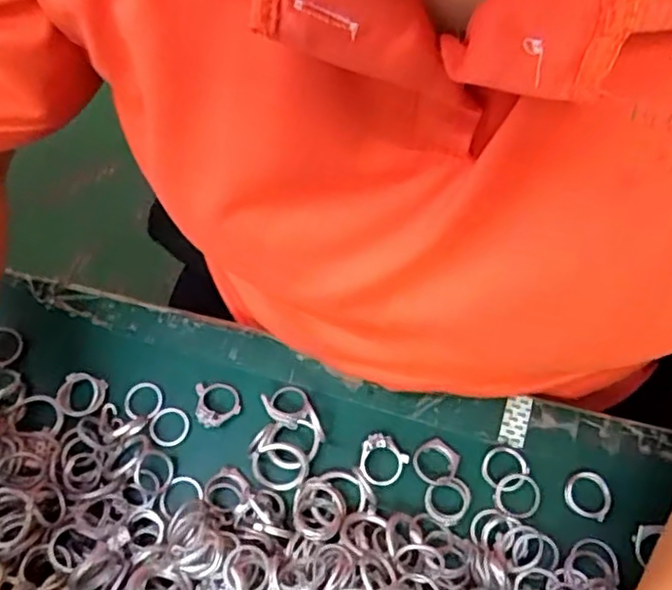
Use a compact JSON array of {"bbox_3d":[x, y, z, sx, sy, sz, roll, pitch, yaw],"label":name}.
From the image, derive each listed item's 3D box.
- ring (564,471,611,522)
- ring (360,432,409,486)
[{"bbox_3d":[0.122,0.097,0.319,0.021,0.004,0.022,-2,66,4],"label":"ring"},{"bbox_3d":[0.023,0.083,0.329,0.023,0.008,0.022,-2,66,4],"label":"ring"}]

